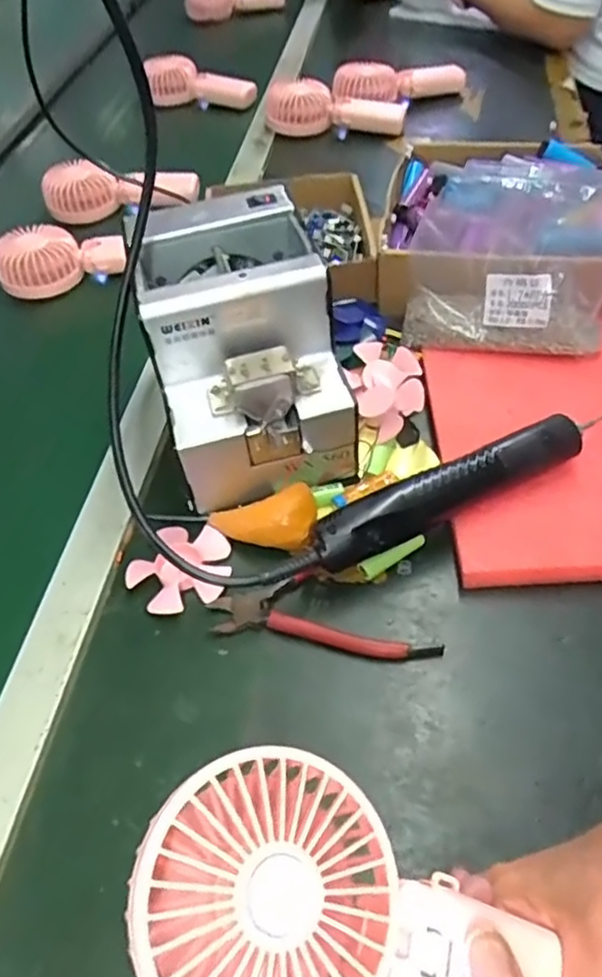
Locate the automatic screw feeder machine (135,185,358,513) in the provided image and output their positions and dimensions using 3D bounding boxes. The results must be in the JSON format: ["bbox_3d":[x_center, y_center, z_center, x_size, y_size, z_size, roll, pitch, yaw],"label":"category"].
[{"bbox_3d":[-0.043,-0.104,0.491,0.126,0.150,0.177,-13,51,-6],"label":"automatic screw feeder machine"}]

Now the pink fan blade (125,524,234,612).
[{"bbox_3d":[-0.082,0.055,0.457,0.068,0.014,0.070,-2,51,2],"label":"pink fan blade"}]

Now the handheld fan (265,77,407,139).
[{"bbox_3d":[0.045,-0.495,0.853,0.171,0.052,0.077,15,55,18],"label":"handheld fan"}]

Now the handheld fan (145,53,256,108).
[{"bbox_3d":[-0.155,-0.608,0.985,0.183,0.050,0.058,16,55,19],"label":"handheld fan"}]

